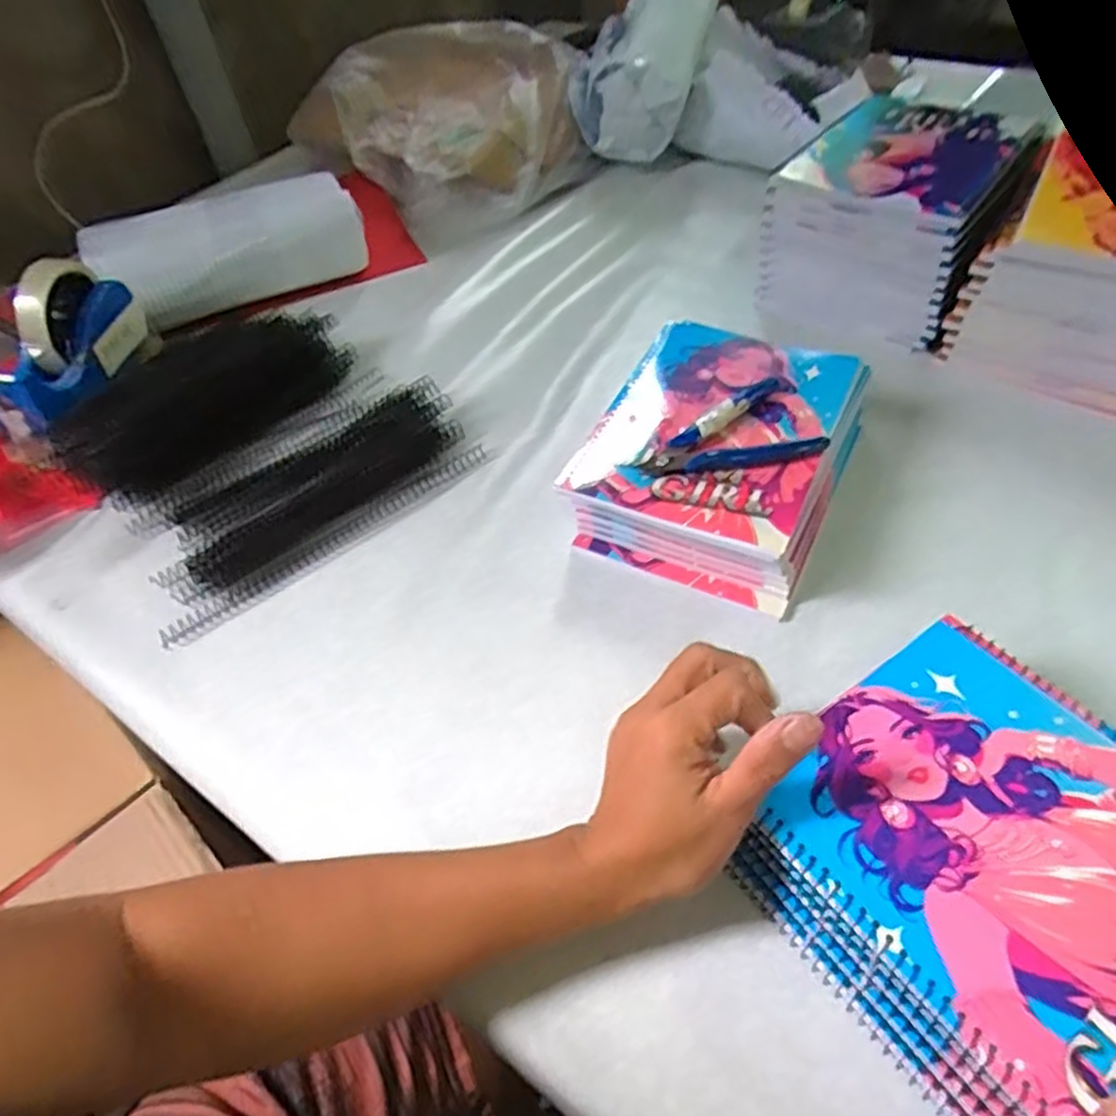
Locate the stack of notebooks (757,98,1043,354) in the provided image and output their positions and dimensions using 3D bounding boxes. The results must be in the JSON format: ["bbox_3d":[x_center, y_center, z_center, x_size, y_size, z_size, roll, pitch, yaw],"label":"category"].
[{"bbox_3d":[0.289,-0.292,0.642,0.171,0.114,0.193,22,56,23],"label":"stack of notebooks"}]

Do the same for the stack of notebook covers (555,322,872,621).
[{"bbox_3d":[0.110,-0.075,0.514,0.155,0.063,0.200,19,54,21],"label":"stack of notebook covers"}]

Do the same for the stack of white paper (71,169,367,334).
[{"bbox_3d":[-0.310,-0.291,0.715,0.230,0.095,0.091,-33,54,-20],"label":"stack of white paper"}]

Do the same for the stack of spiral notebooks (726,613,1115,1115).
[{"bbox_3d":[0.196,0.145,0.314,0.162,0.053,0.206,-31,53,-19],"label":"stack of spiral notebooks"}]

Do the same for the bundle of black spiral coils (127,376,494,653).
[{"bbox_3d":[-0.181,-0.051,0.547,0.244,0.023,0.125,-32,53,-19],"label":"bundle of black spiral coils"}]

